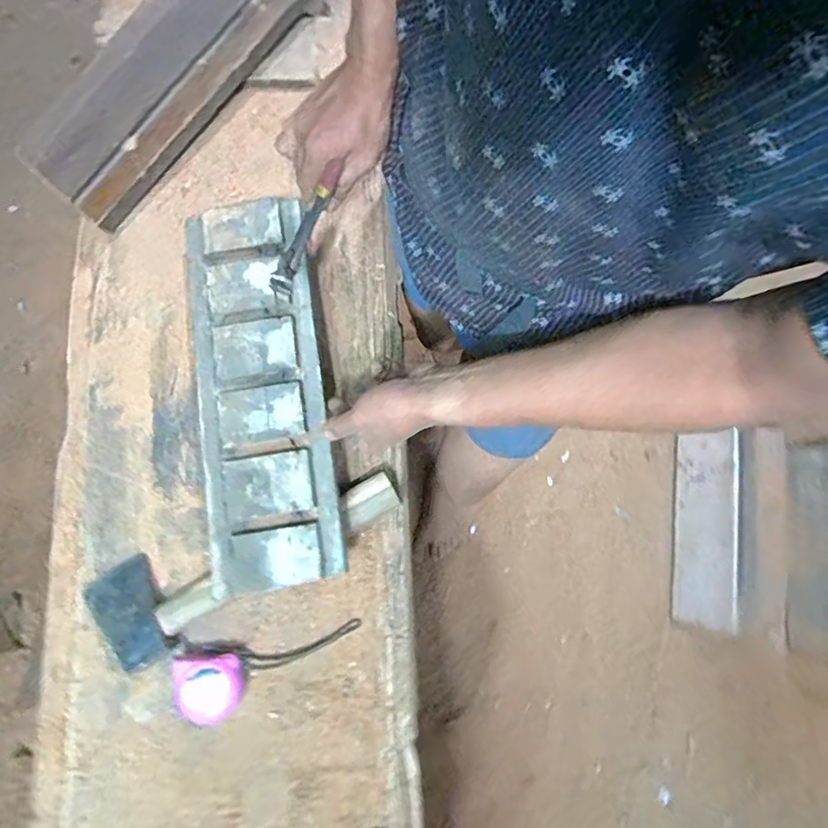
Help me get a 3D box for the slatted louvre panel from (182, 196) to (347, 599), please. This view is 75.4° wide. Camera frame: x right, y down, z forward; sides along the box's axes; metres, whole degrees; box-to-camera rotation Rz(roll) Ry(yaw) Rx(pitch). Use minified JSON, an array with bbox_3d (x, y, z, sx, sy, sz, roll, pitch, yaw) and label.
[{"bbox_3d":[-0.169,-0.031,0.599,0.140,0.046,0.431,-10,77,-1],"label":"slatted louvre panel"}]

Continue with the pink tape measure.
[{"bbox_3d":[-0.159,0.266,0.583,0.199,0.035,0.080,-14,77,-15],"label":"pink tape measure"}]

